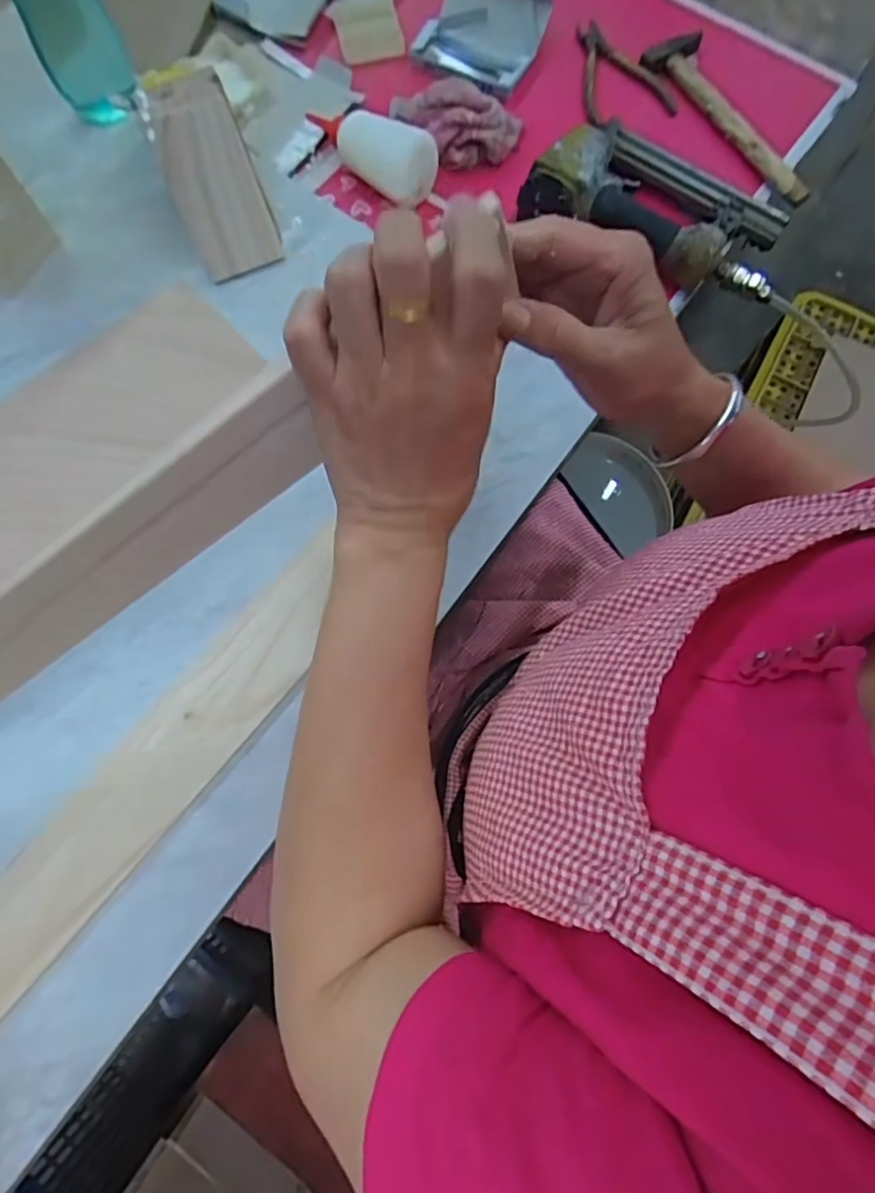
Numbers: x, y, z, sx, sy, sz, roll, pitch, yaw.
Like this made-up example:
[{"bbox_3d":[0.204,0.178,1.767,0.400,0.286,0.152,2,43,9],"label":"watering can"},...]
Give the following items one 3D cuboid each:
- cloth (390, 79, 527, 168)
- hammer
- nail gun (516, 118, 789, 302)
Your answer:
[{"bbox_3d":[0.013,-0.502,0.619,0.140,0.043,0.089,11,76,1],"label":"cloth"},{"bbox_3d":[0.320,-0.522,0.626,0.072,0.022,0.247,-31,78,-8],"label":"hammer"},{"bbox_3d":[0.222,-0.392,0.571,0.245,0.065,0.157,24,76,4],"label":"nail gun"}]

